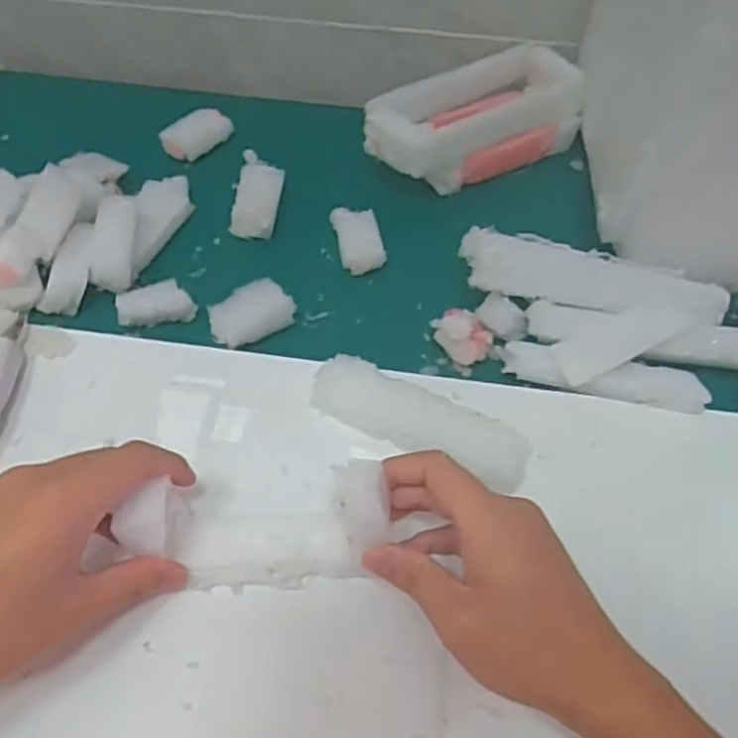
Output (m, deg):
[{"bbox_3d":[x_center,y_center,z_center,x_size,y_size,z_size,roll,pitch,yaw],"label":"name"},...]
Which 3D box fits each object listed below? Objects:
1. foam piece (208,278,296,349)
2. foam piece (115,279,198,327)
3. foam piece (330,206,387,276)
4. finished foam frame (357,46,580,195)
[{"bbox_3d":[-0.076,-0.034,0.463,0.054,0.018,0.032,-32,64,-21],"label":"foam piece"},{"bbox_3d":[-0.136,-0.041,0.459,0.047,0.019,0.017,-14,58,-11],"label":"foam piece"},{"bbox_3d":[-0.007,-0.093,0.512,0.031,0.014,0.057,-11,58,-9],"label":"foam piece"},{"bbox_3d":[0.080,-0.192,0.558,0.173,0.054,0.069,-21,58,-17],"label":"finished foam frame"}]

